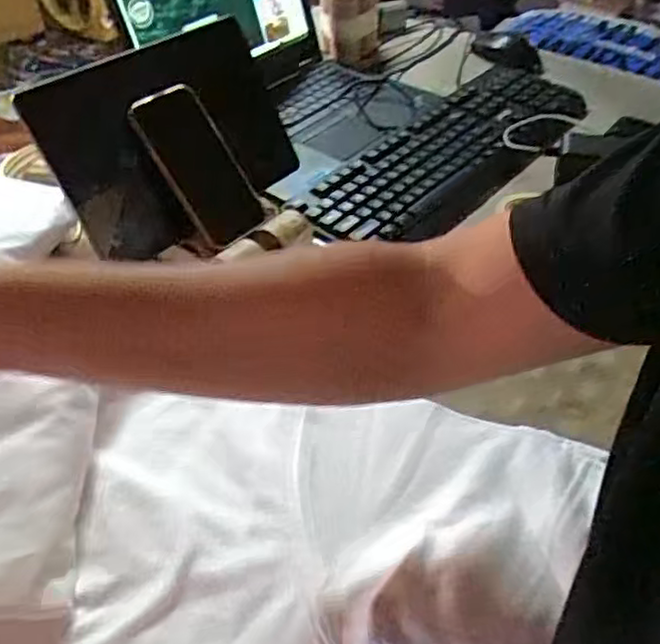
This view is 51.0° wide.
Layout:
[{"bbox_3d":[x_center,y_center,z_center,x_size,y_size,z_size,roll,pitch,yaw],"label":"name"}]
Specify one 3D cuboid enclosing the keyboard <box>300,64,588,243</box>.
[{"bbox_3d":[0.150,-0.200,0.799,0.146,0.031,0.434,31,51,30],"label":"keyboard"}]

